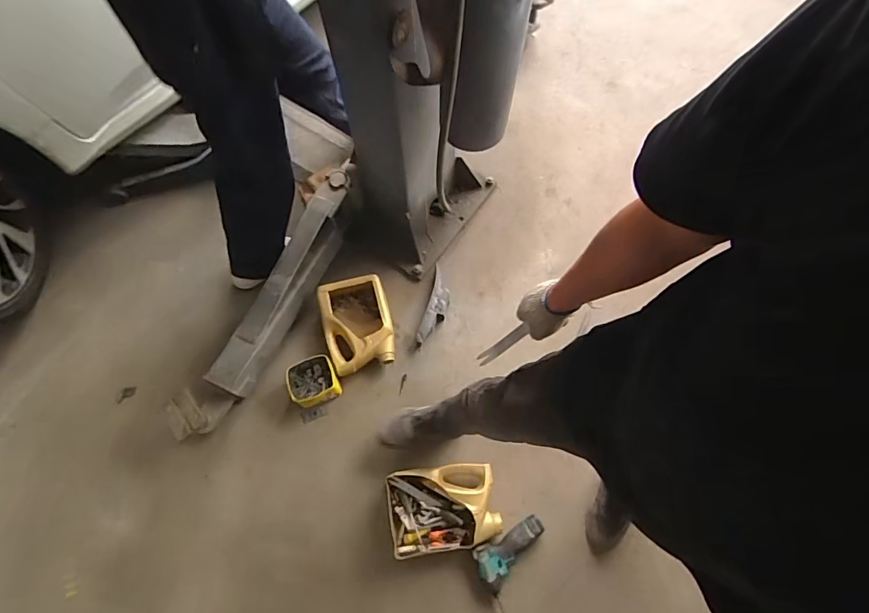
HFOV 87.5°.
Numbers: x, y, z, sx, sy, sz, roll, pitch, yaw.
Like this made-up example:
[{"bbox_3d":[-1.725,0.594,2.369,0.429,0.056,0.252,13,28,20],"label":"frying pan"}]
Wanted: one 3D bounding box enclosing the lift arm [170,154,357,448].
[{"bbox_3d":[-0.485,-0.029,1.389,0.138,0.168,0.909,23,69,9],"label":"lift arm"}]

